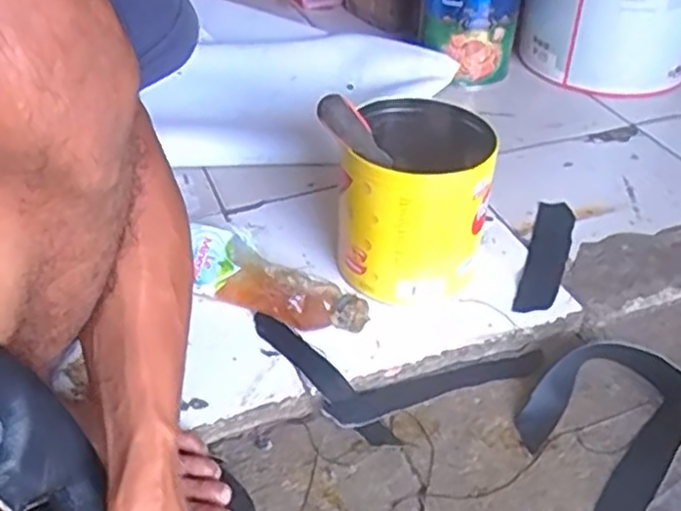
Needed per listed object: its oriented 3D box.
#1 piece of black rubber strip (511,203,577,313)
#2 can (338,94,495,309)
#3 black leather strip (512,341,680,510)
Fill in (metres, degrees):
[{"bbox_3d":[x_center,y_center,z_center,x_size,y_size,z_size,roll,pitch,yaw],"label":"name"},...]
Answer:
[{"bbox_3d":[0.228,0.000,0.792,0.043,0.006,0.201,15,44,14],"label":"piece of black rubber strip"},{"bbox_3d":[0.073,-0.054,0.725,0.138,0.153,0.149,5,39,7],"label":"can"},{"bbox_3d":[0.225,0.145,0.617,0.127,0.025,0.184,31,48,33],"label":"black leather strip"}]

